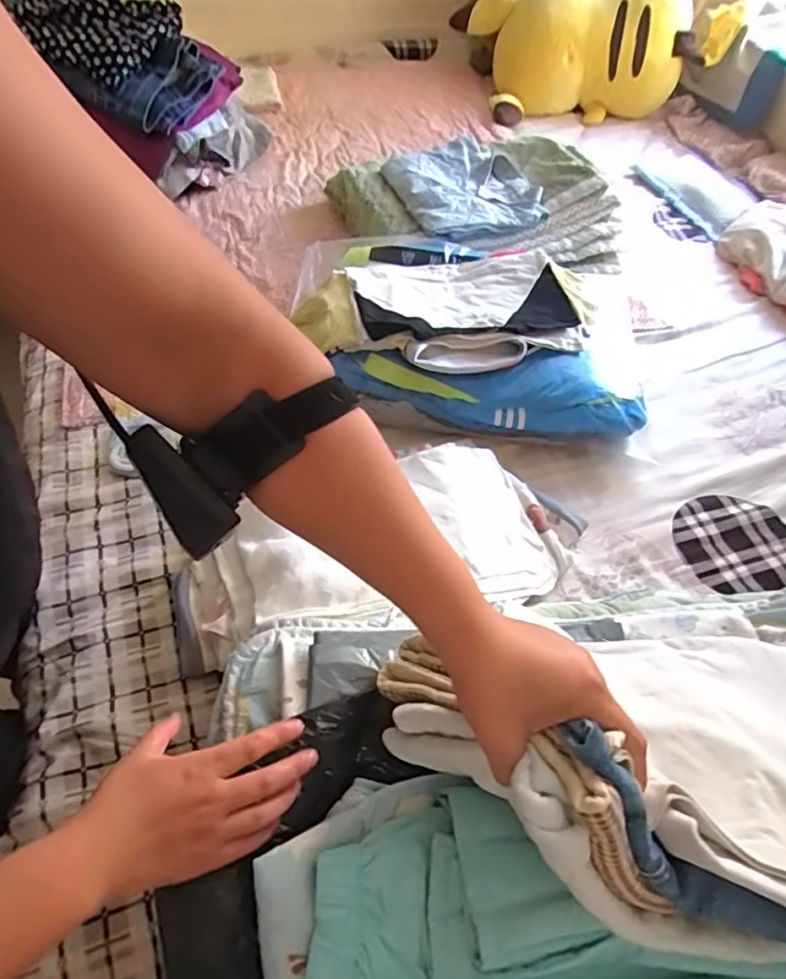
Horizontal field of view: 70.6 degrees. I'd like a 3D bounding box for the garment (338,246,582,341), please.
[{"bbox_3d":[0.106,-0.309,0.889,0.339,0.052,0.237,-8,59,-10],"label":"garment"}]

